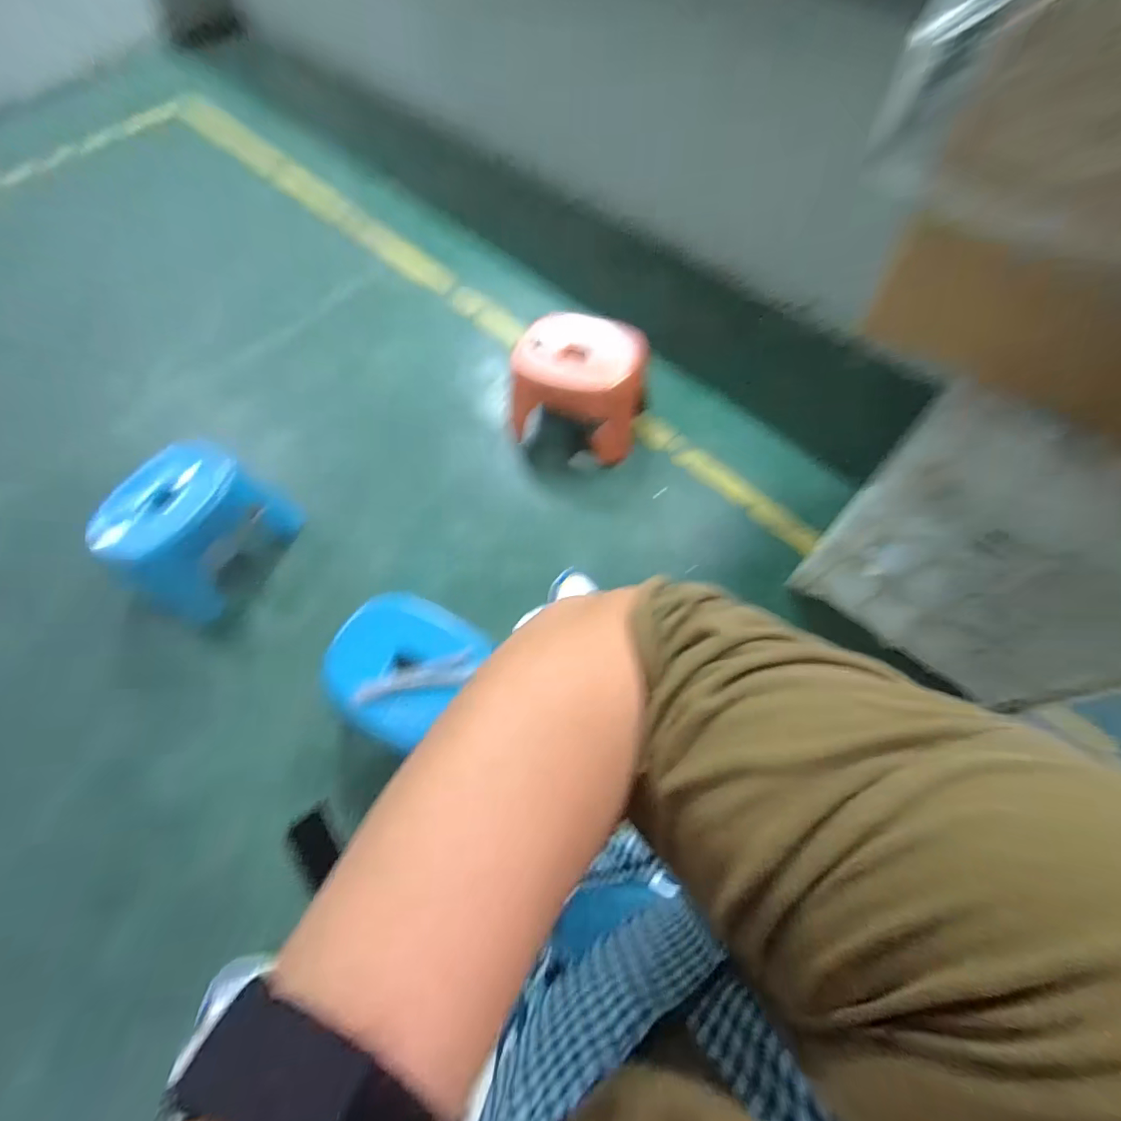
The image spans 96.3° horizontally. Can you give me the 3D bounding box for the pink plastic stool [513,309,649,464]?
[{"bbox_3d":[0.040,-0.372,1.123,0.290,0.219,0.208,14,65,9],"label":"pink plastic stool"}]

